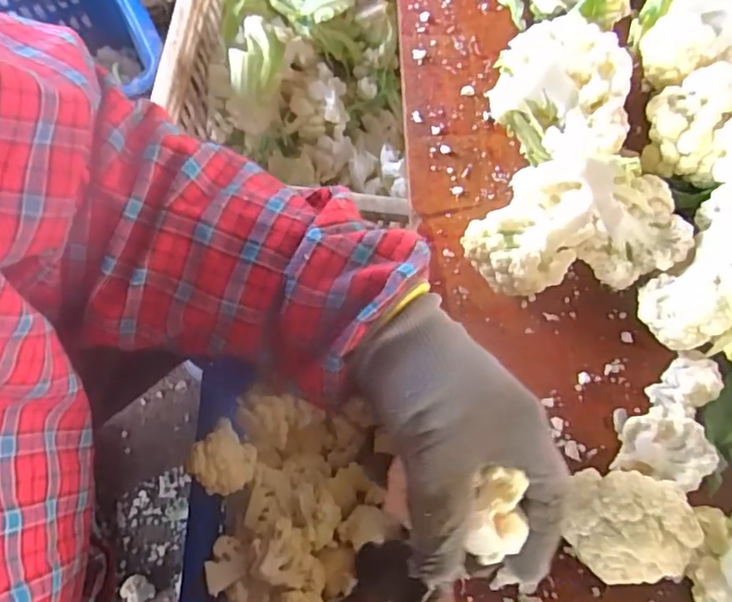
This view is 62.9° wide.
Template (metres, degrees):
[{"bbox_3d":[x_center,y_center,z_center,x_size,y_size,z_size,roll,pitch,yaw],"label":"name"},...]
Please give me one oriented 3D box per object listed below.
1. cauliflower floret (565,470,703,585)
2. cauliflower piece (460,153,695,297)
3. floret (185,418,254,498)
[{"bbox_3d":[0.153,0.135,0.358,0.063,0.063,0.059,0,72,0],"label":"cauliflower floret"},{"bbox_3d":[0.143,-0.055,0.417,0.150,0.080,0.090,-5,71,-1],"label":"cauliflower piece"},{"bbox_3d":[-0.110,0.123,0.461,0.045,0.031,0.046,0,72,0],"label":"floret"}]

